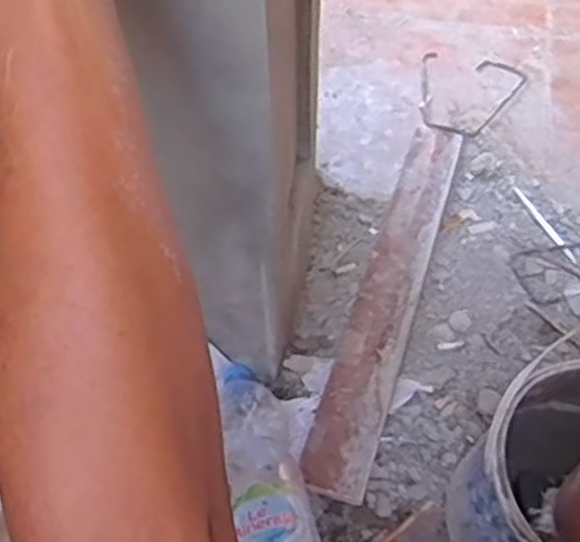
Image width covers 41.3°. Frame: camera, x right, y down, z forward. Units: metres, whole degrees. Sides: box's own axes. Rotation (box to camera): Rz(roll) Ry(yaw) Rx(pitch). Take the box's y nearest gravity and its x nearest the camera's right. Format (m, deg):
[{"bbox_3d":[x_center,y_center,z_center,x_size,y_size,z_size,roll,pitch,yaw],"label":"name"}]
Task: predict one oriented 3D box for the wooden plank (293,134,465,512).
[{"bbox_3d":[0.129,0.009,0.931,0.070,0.013,0.590,15,49,10],"label":"wooden plank"}]

